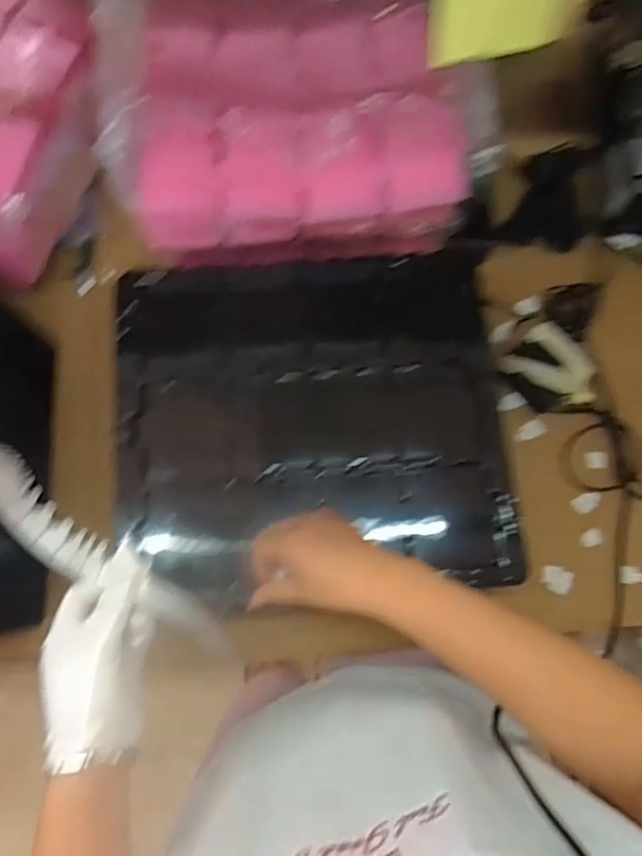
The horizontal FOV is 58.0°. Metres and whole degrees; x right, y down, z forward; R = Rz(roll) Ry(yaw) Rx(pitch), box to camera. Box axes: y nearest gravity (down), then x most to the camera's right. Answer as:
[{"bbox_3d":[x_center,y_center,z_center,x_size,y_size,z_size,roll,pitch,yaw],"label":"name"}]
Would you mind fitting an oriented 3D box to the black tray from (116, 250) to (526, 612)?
[{"bbox_3d":[-0.008,-0.011,0.574,0.363,0.049,0.326,-3,78,-2],"label":"black tray"}]

